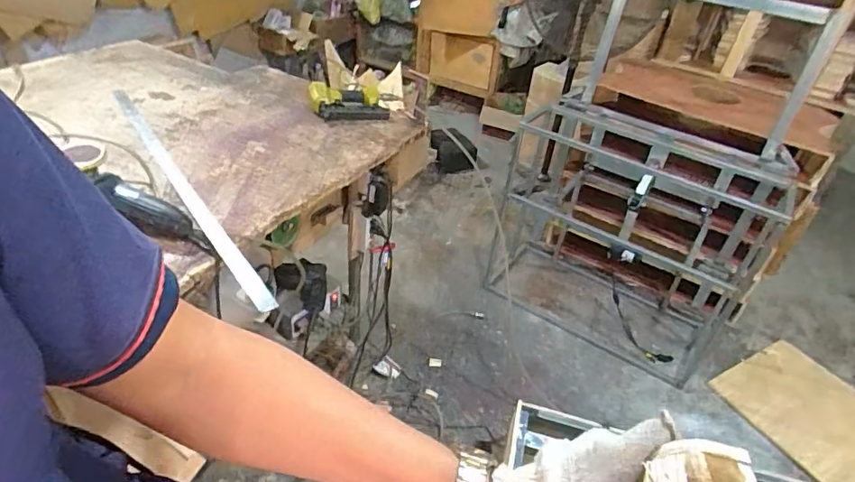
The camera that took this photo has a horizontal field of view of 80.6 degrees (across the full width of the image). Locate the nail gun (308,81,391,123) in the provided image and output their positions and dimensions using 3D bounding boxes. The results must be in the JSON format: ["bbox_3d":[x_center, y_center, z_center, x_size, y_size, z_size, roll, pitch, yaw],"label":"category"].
[{"bbox_3d":[-0.220,-0.385,1.410,0.216,0.062,0.165,0,38,-10],"label":"nail gun"}]

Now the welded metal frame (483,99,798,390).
[{"bbox_3d":[0.663,-0.043,1.774,0.929,0.714,0.425,28,42,24],"label":"welded metal frame"}]

